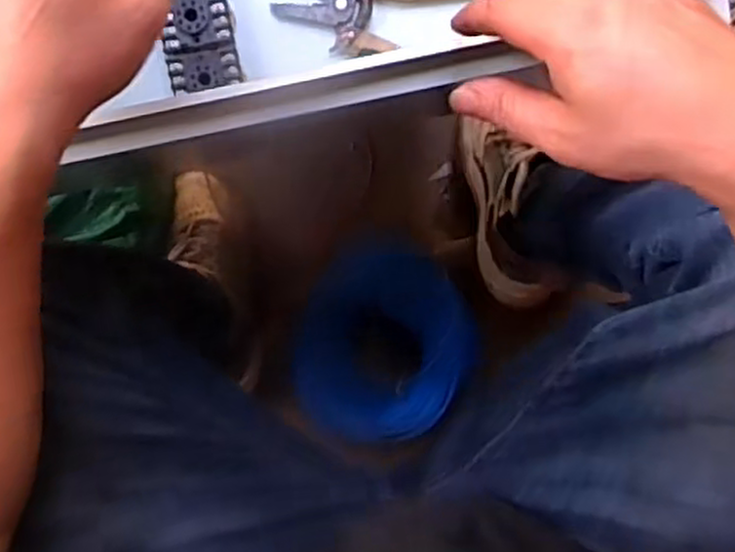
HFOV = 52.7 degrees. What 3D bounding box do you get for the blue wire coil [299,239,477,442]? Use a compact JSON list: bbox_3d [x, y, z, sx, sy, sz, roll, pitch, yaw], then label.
[{"bbox_3d":[0.024,0.077,0.858,0.197,0.095,0.229,13,74,11],"label":"blue wire coil"}]

